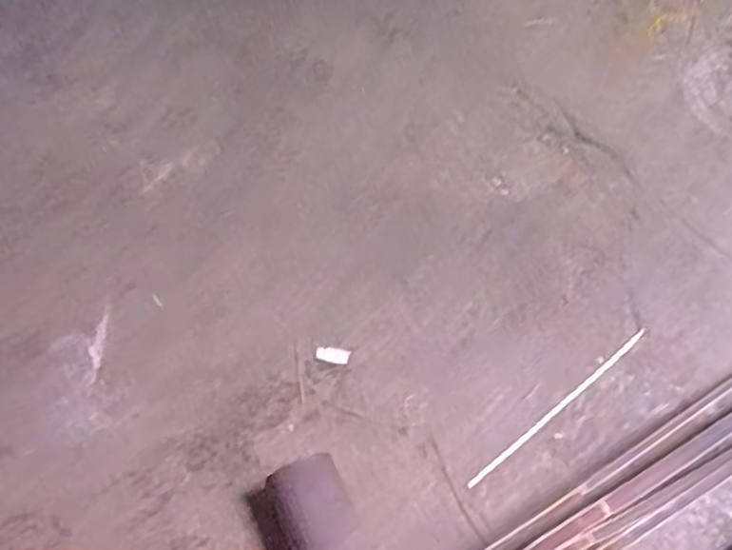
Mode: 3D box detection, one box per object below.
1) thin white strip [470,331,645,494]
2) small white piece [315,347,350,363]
[{"bbox_3d":[0.200,0.133,0.699,0.261,0.004,0.007,-34,66,-21],"label":"thin white strip"},{"bbox_3d":[-0.035,0.085,0.720,0.035,0.004,0.017,8,59,2],"label":"small white piece"}]

